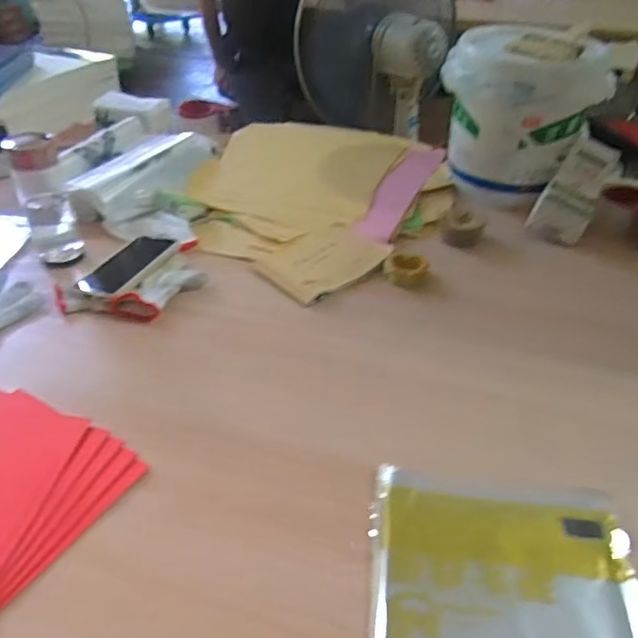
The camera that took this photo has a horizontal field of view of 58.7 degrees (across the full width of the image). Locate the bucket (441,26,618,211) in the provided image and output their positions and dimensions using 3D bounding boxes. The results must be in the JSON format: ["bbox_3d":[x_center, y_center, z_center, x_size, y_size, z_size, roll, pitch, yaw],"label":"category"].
[{"bbox_3d":[0.359,-0.364,1.012,0.231,0.242,0.217,1,38,-1],"label":"bucket"}]

